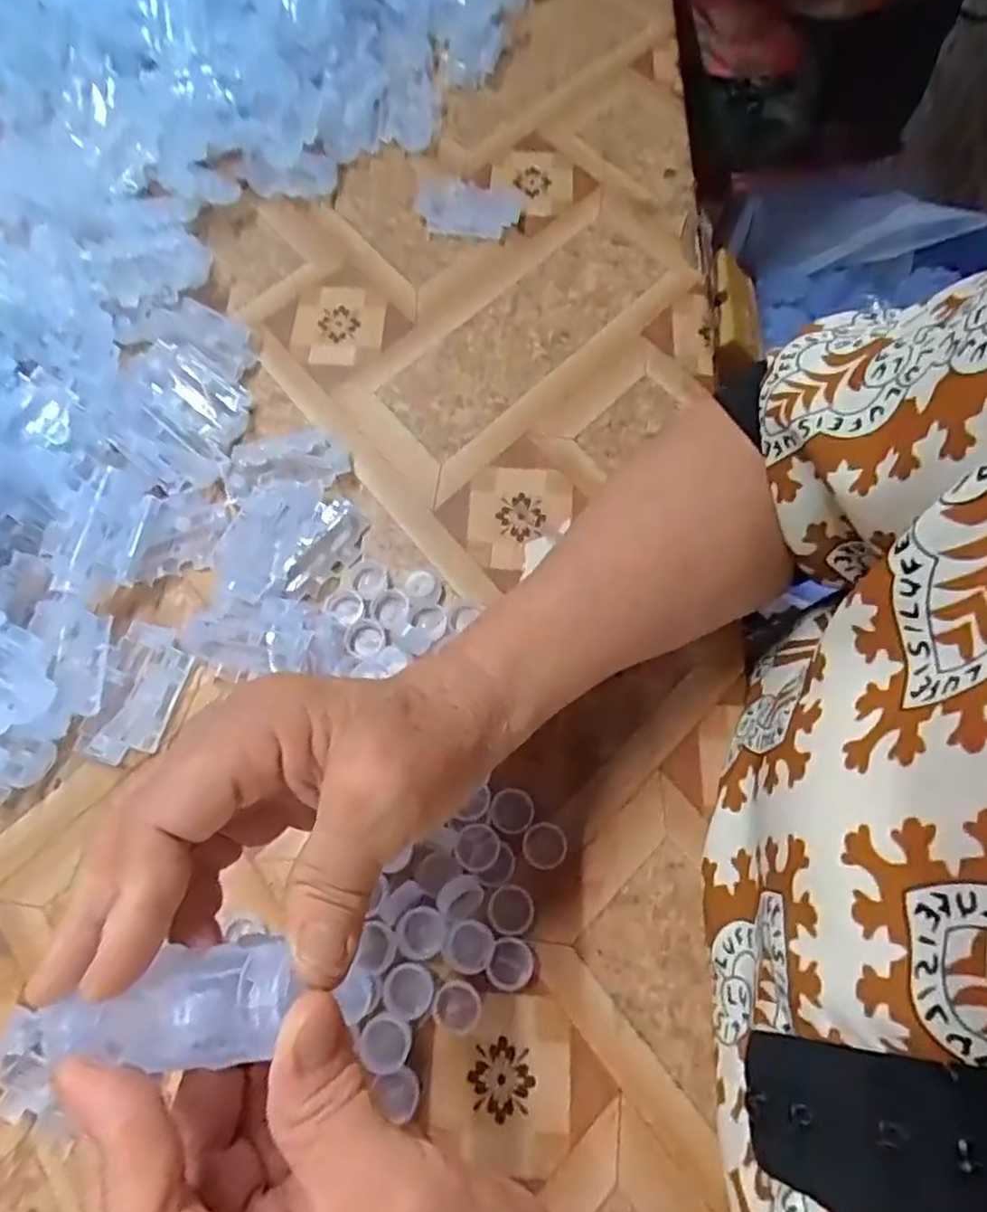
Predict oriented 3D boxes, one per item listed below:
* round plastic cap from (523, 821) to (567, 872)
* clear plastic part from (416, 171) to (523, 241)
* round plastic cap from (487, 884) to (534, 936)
[{"bbox_3d":[0.024,0.109,0.315,0.020,0.004,0.019,0,68,1],"label":"round plastic cap"},{"bbox_3d":[-0.019,-0.271,0.470,0.073,0.010,0.048,17,69,7],"label":"clear plastic part"},{"bbox_3d":[0.008,0.134,0.306,0.020,0.004,0.020,0,68,1],"label":"round plastic cap"}]

